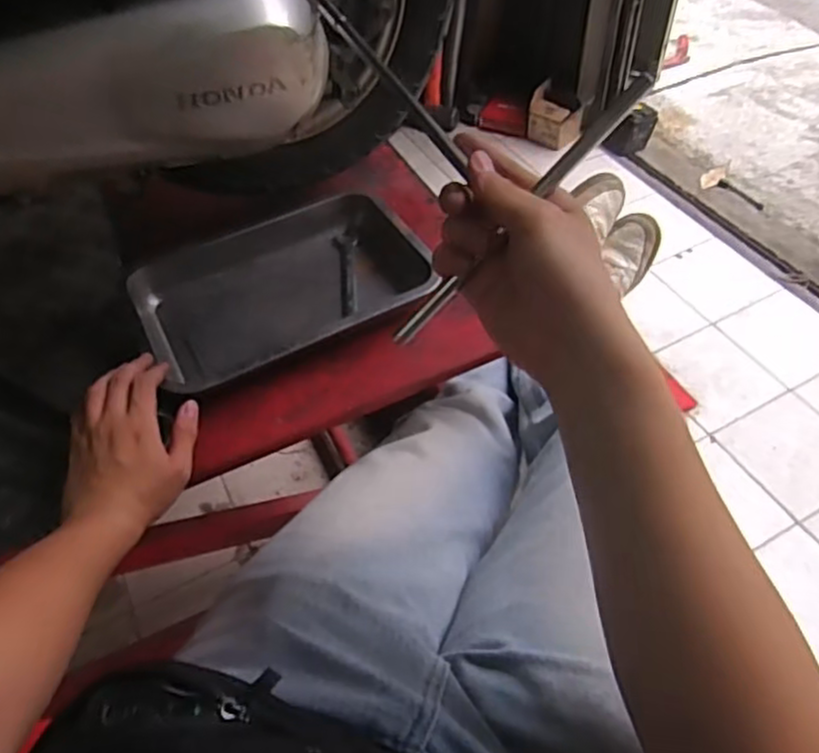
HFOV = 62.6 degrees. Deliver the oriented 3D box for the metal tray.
[{"bbox_3d":[-0.135,-0.101,0.733,0.299,0.053,0.218,-28,55,-18],"label":"metal tray"}]

